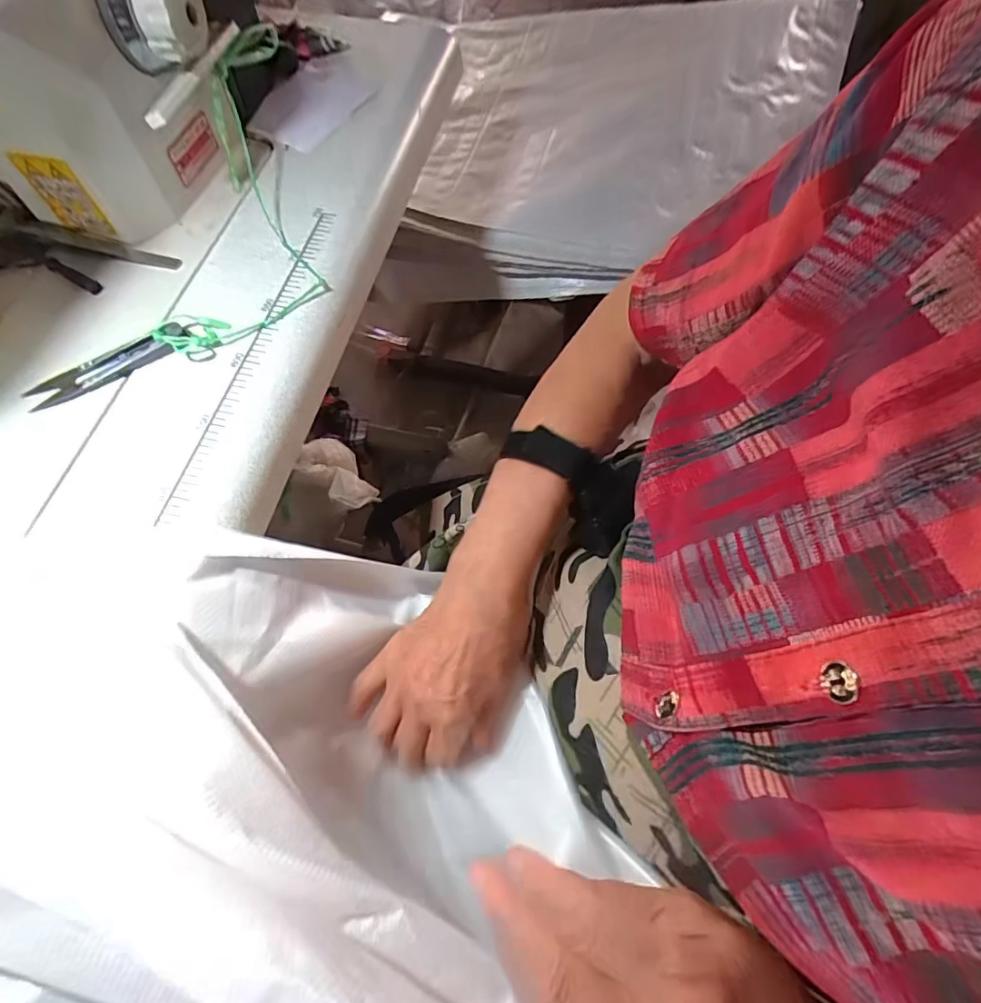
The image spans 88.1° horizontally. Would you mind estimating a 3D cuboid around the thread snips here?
[{"bbox_3d":[-0.243,-0.085,0.320,0.099,0.011,0.024,-25,67,-12],"label":"thread snips"}]

